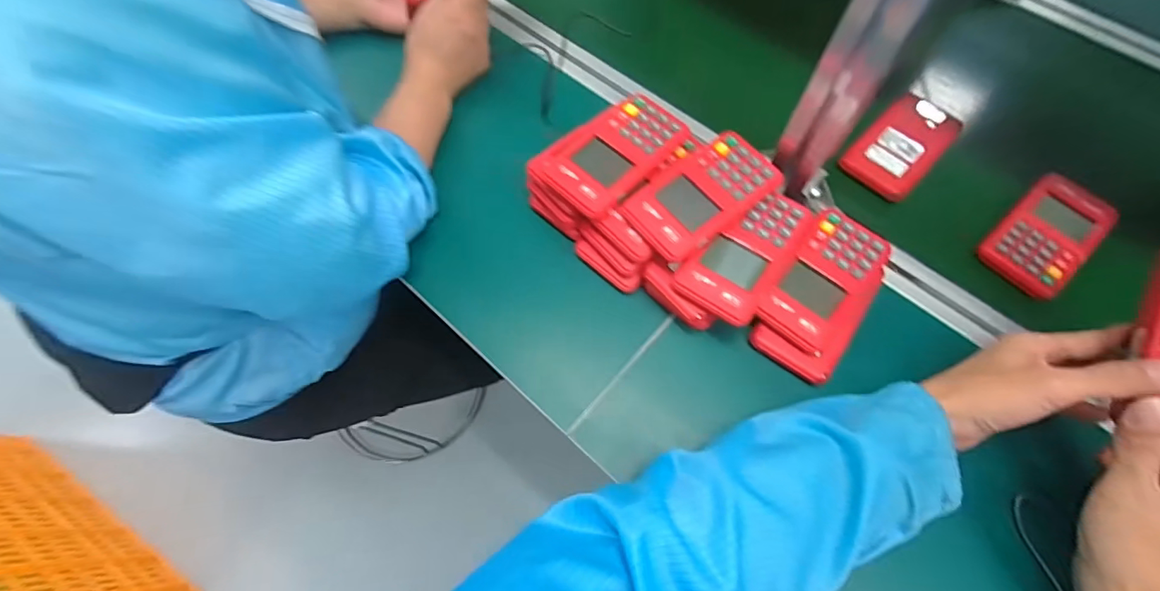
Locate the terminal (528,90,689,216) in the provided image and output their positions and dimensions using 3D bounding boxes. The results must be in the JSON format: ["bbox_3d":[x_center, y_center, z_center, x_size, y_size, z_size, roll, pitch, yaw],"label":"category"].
[{"bbox_3d":[0.029,-0.131,0.451,0.127,0.027,0.085,-43,73,-14],"label":"terminal"}]

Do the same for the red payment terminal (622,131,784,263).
[{"bbox_3d":[0.107,-0.089,0.423,0.128,0.014,0.073,-37,72,-12],"label":"red payment terminal"}]

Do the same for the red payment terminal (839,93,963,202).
[{"bbox_3d":[0.330,-0.153,0.502,0.121,0.016,0.068,-41,73,-14],"label":"red payment terminal"}]

